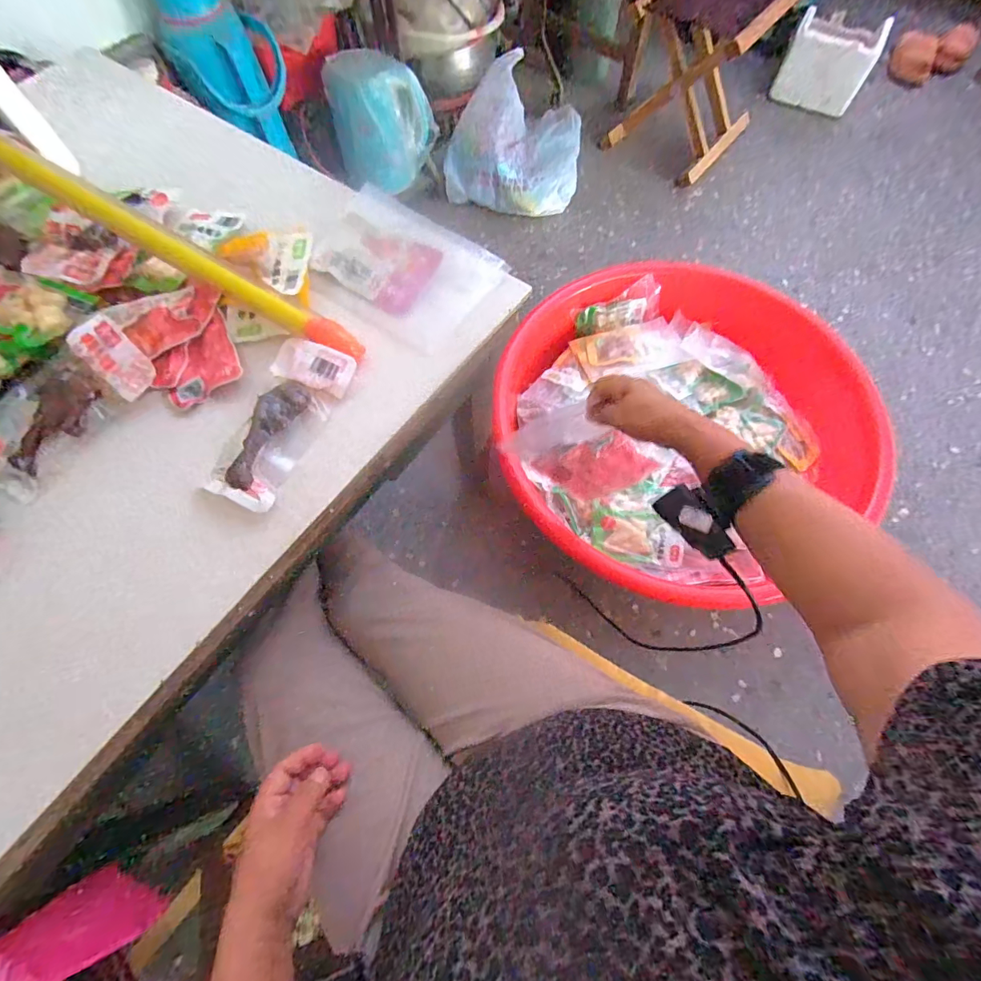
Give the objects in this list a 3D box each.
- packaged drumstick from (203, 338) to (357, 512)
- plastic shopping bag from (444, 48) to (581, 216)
[{"bbox_3d":[-0.190,-0.064,0.410,0.072,0.018,0.160,22,70,8],"label":"packaged drumstick"},{"bbox_3d":[0.074,-0.875,1.143,0.315,0.185,0.335,17,70,6],"label":"plastic shopping bag"}]

